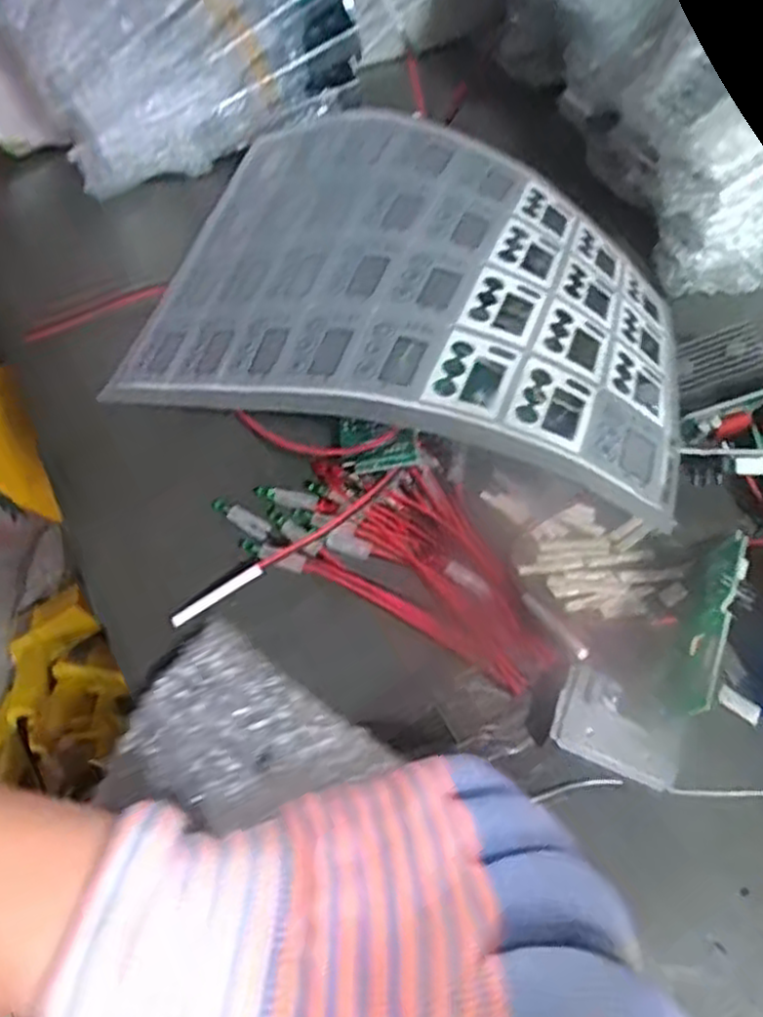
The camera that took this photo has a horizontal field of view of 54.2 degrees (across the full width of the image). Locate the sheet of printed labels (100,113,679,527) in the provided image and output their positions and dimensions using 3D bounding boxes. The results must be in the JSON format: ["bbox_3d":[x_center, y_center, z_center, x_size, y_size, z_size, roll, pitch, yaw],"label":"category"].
[{"bbox_3d":[0.015,-0.102,0.346,0.249,0.064,0.181,21,62,10],"label":"sheet of printed labels"}]

